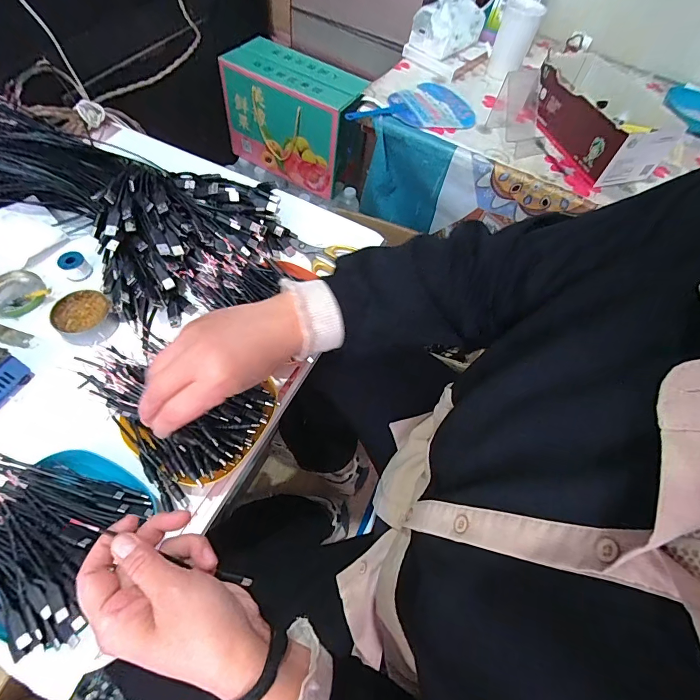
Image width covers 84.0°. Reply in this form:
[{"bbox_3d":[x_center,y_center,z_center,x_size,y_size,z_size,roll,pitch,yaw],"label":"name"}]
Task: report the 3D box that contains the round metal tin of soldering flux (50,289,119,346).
[{"bbox_3d":[-0.314,-0.039,0.462,0.068,0.023,0.062,3,60,-6],"label":"round metal tin of soldering flux"}]

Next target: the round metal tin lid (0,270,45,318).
[{"bbox_3d":[-0.418,-0.068,0.485,0.063,0.017,0.064,3,60,-6],"label":"round metal tin lid"}]

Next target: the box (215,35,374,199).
[{"bbox_3d":[-0.141,-0.591,1.006,0.324,0.244,0.153,30,61,9],"label":"box"}]

